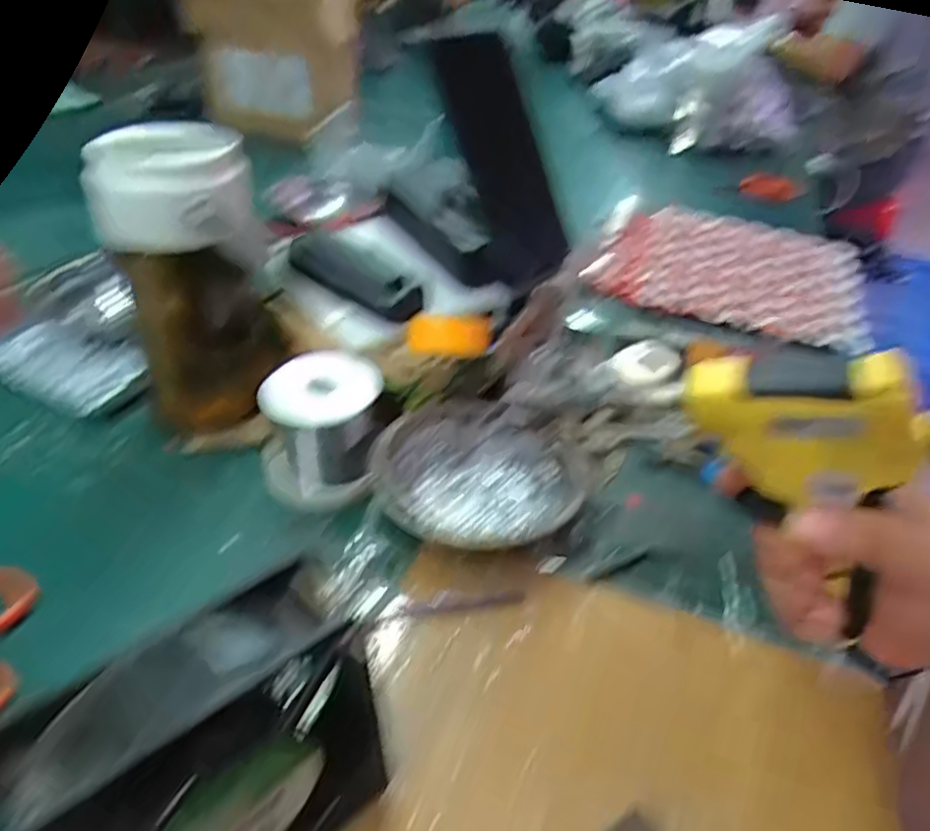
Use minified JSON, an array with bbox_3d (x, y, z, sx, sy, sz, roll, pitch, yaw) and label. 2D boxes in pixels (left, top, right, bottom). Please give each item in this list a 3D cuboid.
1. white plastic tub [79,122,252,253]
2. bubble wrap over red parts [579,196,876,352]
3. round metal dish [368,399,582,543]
[{"bbox_3d":[-0.172,-0.136,0.399,0.077,0.054,0.077,4,38,-3],"label":"white plastic tub"},{"bbox_3d":[0.280,-0.162,0.730,0.277,0.037,0.230,18,41,14],"label":"bubble wrap over red parts"},{"bbox_3d":[0.005,0.038,0.433,0.127,0.039,0.104,-5,41,-14],"label":"round metal dish"}]

